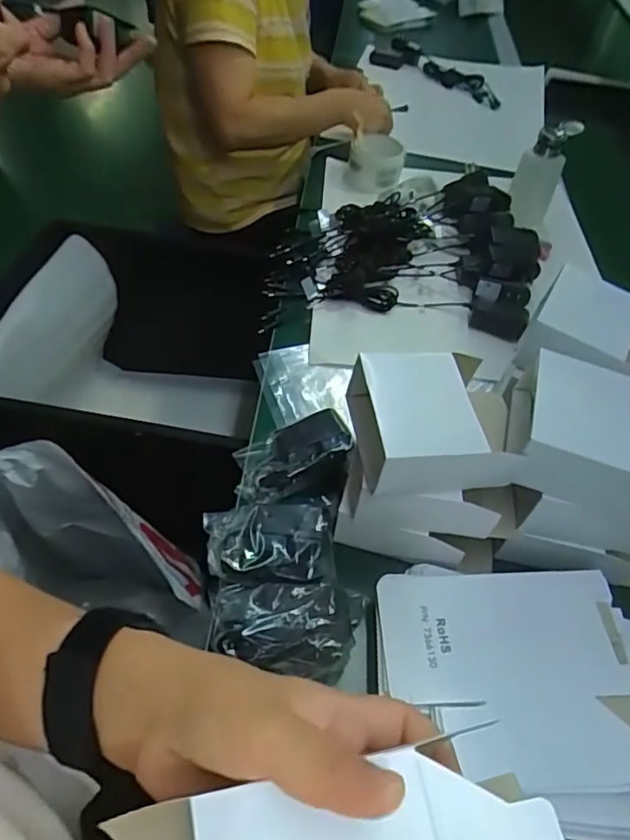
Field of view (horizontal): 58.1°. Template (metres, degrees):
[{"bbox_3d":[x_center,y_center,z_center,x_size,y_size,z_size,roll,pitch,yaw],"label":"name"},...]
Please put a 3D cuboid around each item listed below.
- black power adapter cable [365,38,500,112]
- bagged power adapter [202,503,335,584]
[{"bbox_3d":[0.287,-0.800,1.306,0.334,0.041,0.103,33,56,20],"label":"black power adapter cable"},{"bbox_3d":[-0.041,0.109,0.513,0.117,0.033,0.082,-1,52,-6],"label":"bagged power adapter"}]

